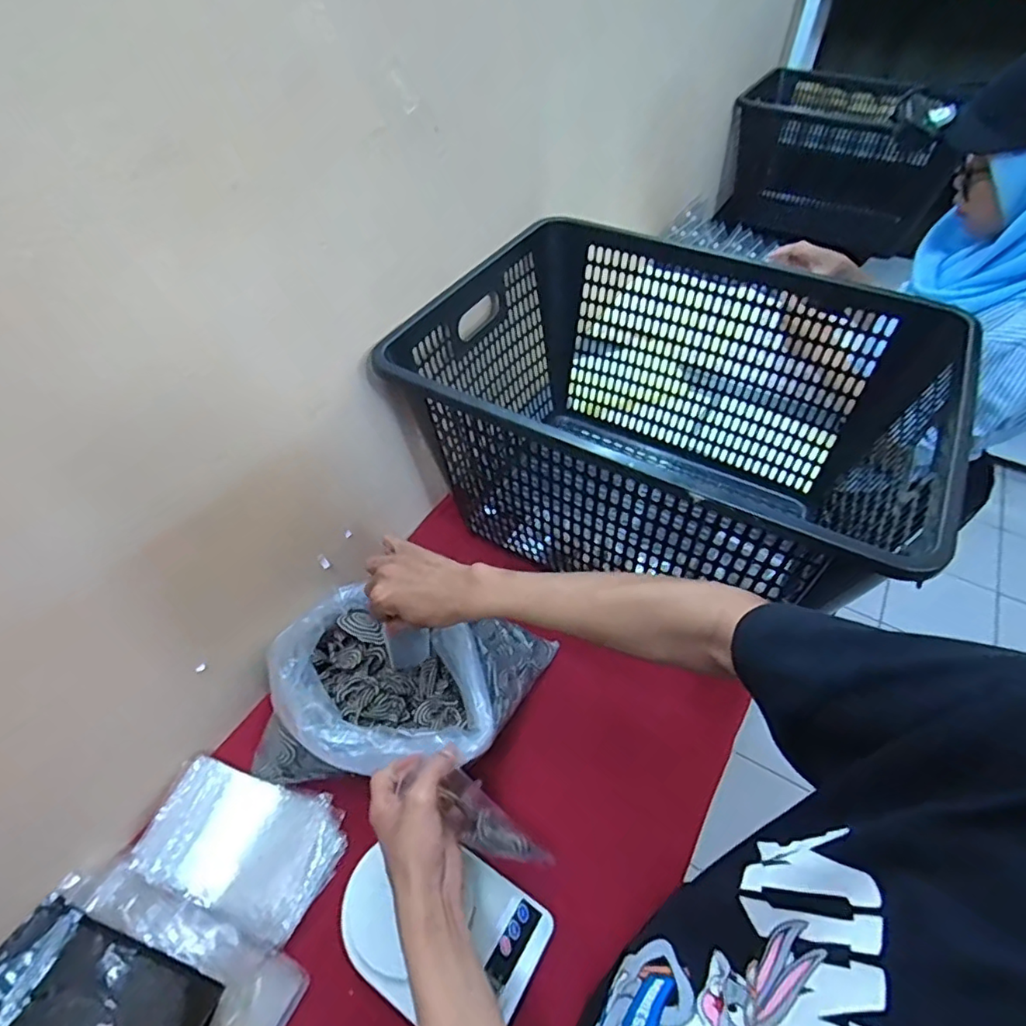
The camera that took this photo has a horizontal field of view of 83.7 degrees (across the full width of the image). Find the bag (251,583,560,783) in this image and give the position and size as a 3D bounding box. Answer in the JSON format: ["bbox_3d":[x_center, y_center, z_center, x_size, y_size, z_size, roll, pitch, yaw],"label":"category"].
[{"bbox_3d":[-0.119,0.185,0.628,0.284,0.101,0.218,10,50,9],"label":"bag"}]

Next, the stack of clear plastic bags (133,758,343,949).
[{"bbox_3d":[-0.266,0.325,0.569,0.179,0.023,0.118,23,53,6],"label":"stack of clear plastic bags"}]

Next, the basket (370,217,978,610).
[{"bbox_3d":[0.179,-0.092,0.736,0.541,0.311,0.422,24,53,20],"label":"basket"}]

